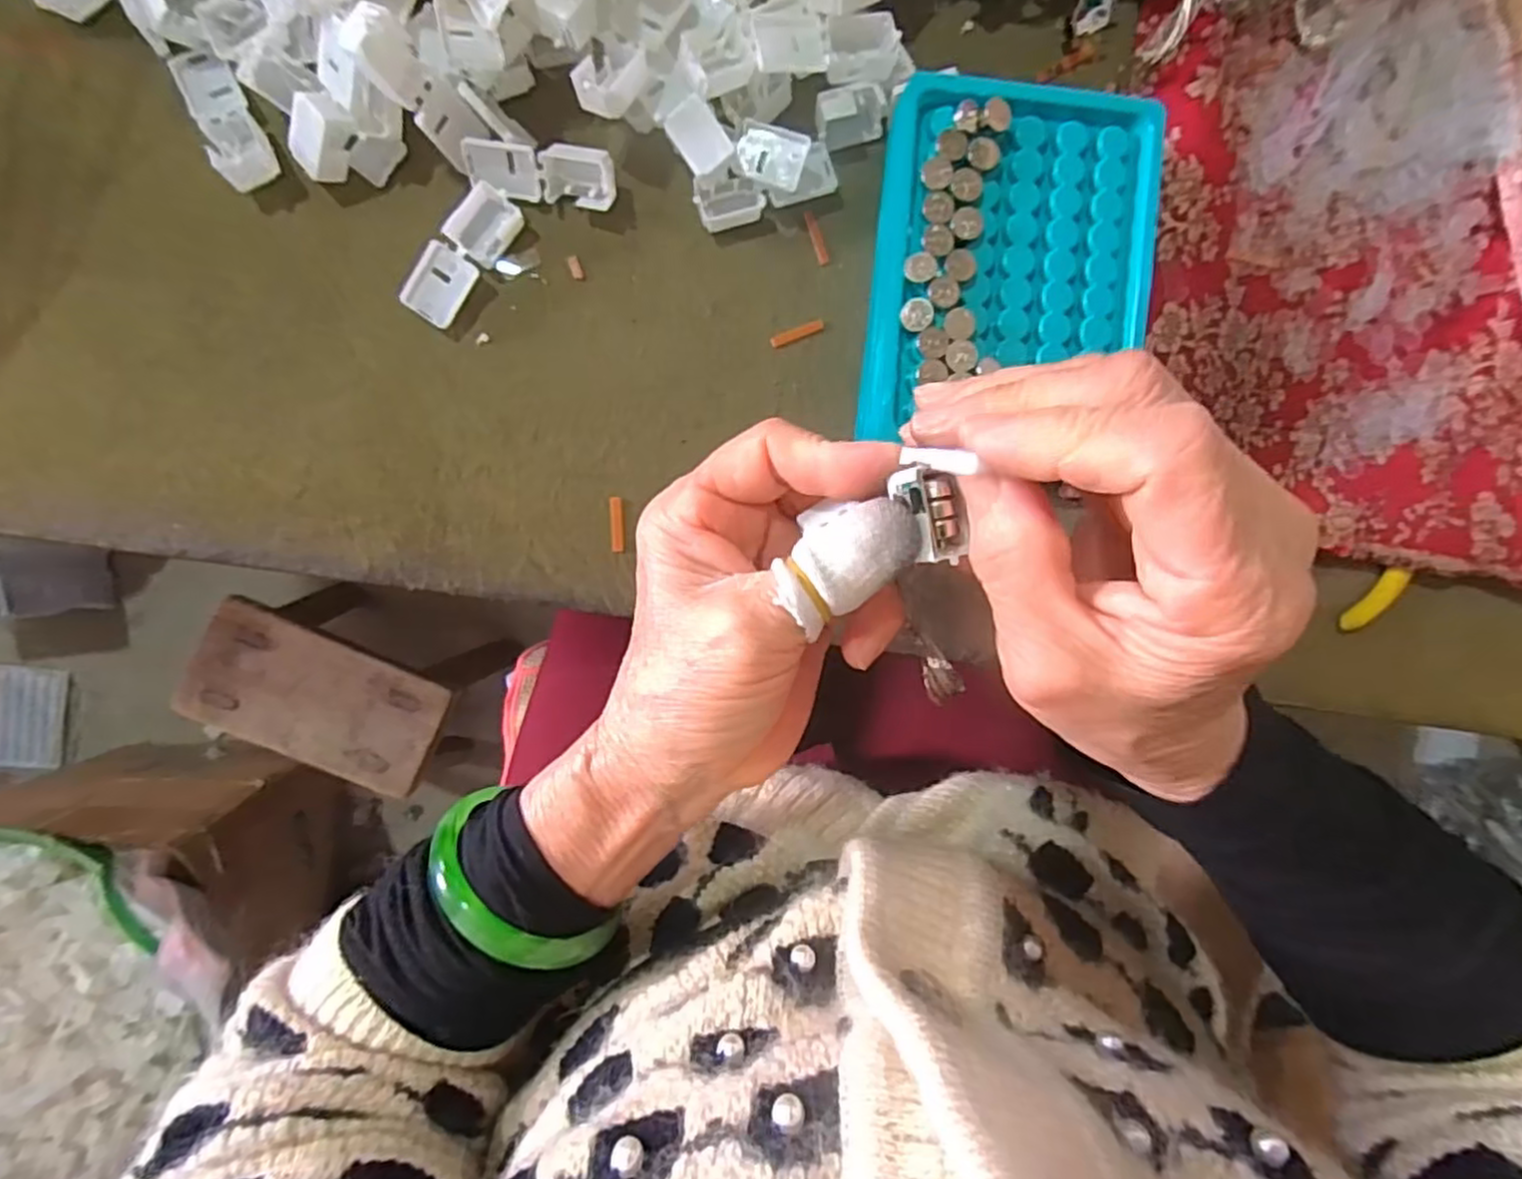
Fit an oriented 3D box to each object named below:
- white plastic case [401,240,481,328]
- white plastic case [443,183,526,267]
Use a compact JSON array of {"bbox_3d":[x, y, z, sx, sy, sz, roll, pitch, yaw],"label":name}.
[{"bbox_3d":[-0.123,-0.117,0.273,0.019,0.009,0.028,33,90,-6],"label":"white plastic case"},{"bbox_3d":[-0.106,-0.139,0.272,0.020,0.009,0.026,34,90,-6],"label":"white plastic case"}]

